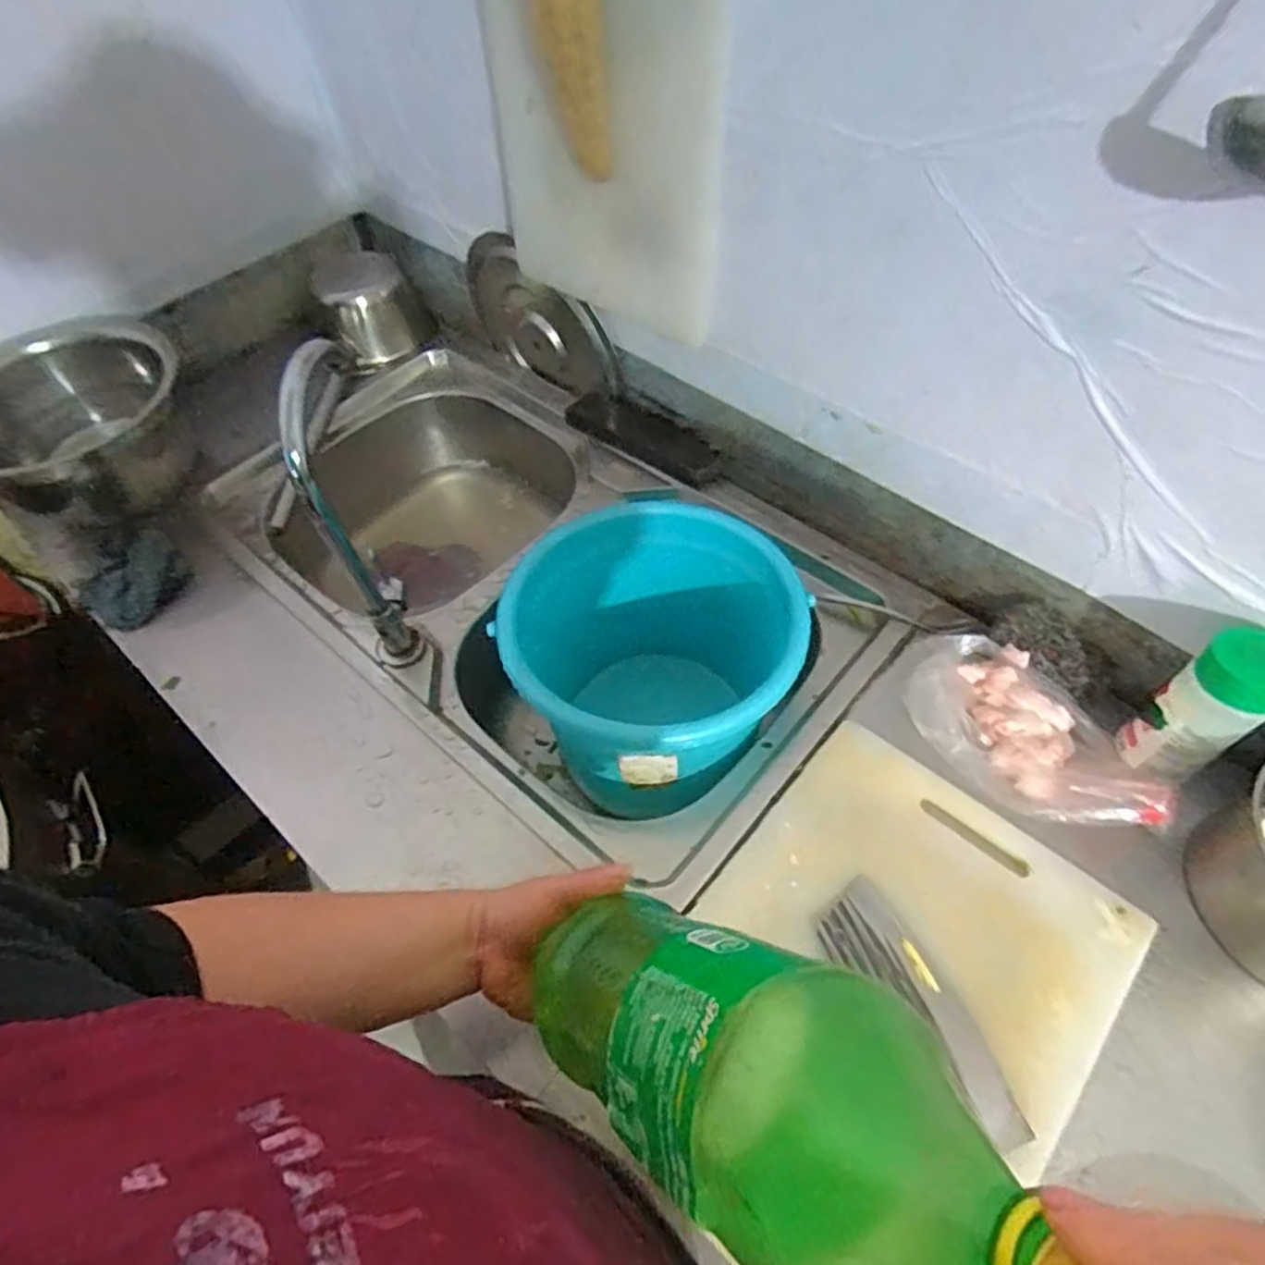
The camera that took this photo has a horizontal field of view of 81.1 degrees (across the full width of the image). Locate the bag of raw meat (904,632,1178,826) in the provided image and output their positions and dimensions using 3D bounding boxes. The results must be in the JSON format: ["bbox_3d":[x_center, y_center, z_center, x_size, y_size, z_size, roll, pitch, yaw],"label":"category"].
[{"bbox_3d":[0.347,0.083,0.642,0.224,0.055,0.137,36,65,23],"label":"bag of raw meat"}]

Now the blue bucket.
[{"bbox_3d":[0.026,0.033,0.787,0.277,0.248,0.269,-1,57,2],"label":"blue bucket"}]

